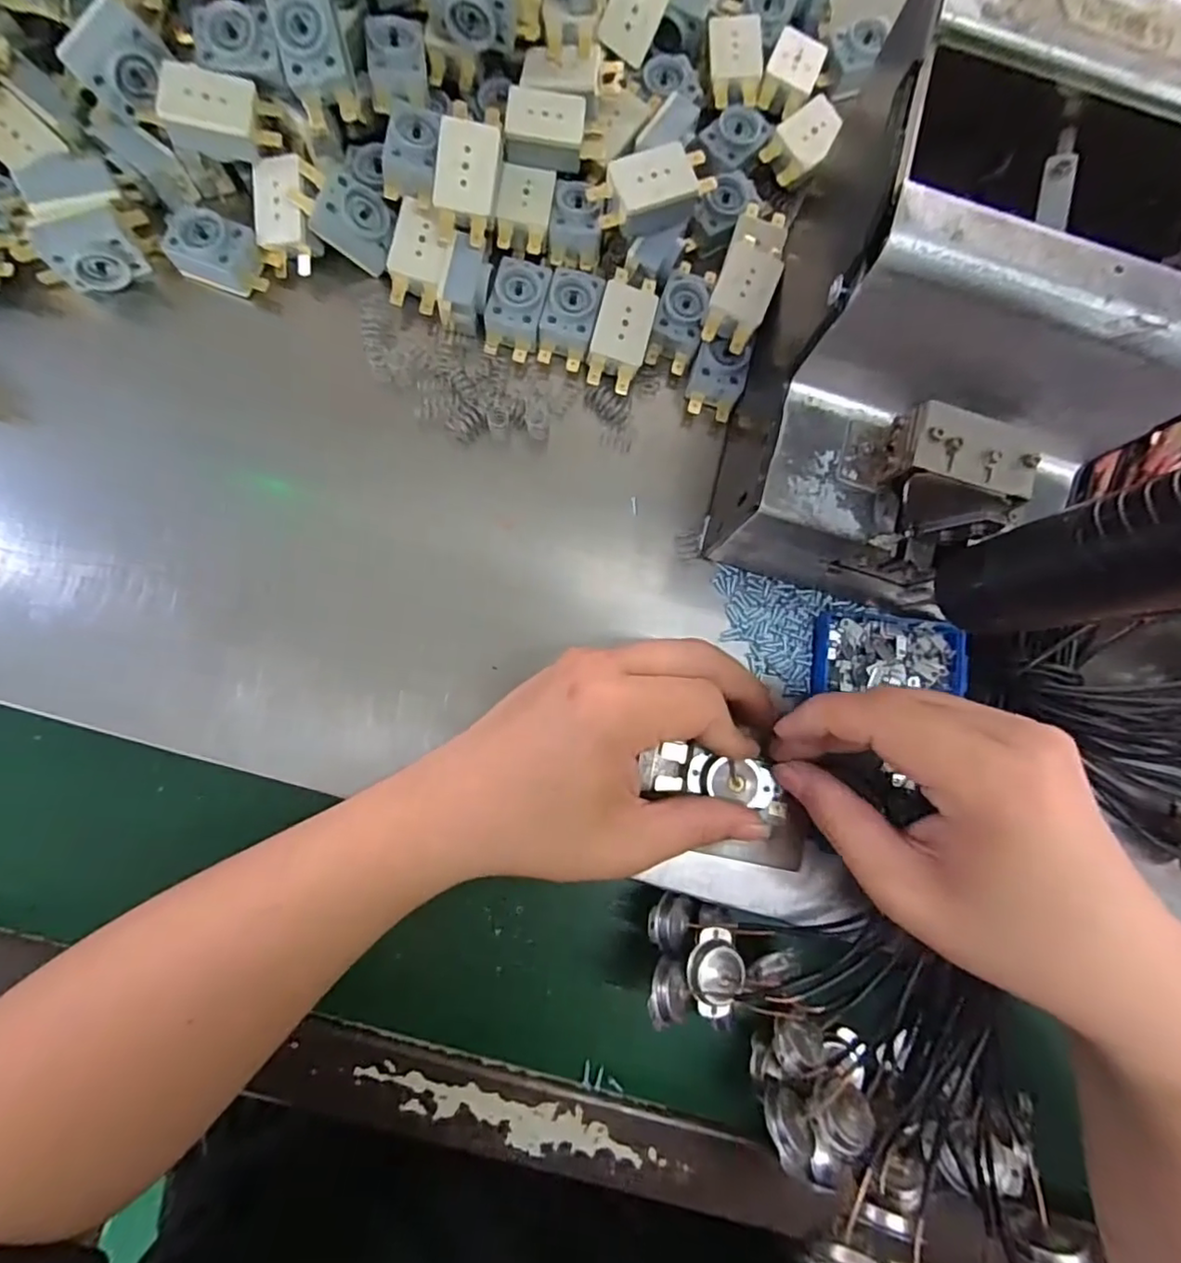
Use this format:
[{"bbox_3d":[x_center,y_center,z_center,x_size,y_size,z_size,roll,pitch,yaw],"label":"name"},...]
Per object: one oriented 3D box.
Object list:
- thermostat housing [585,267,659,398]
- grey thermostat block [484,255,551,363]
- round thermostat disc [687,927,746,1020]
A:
[{"bbox_3d":[0.017,-0.151,0.297,0.027,0.014,0.057,15,83,-3],"label":"thermostat housing"},{"bbox_3d":[-0.037,-0.162,0.296,0.027,0.013,0.048,13,83,-3],"label":"grey thermostat block"},{"bbox_3d":[0.055,0.153,0.266,0.024,0.017,0.033,11,50,0],"label":"round thermostat disc"}]

